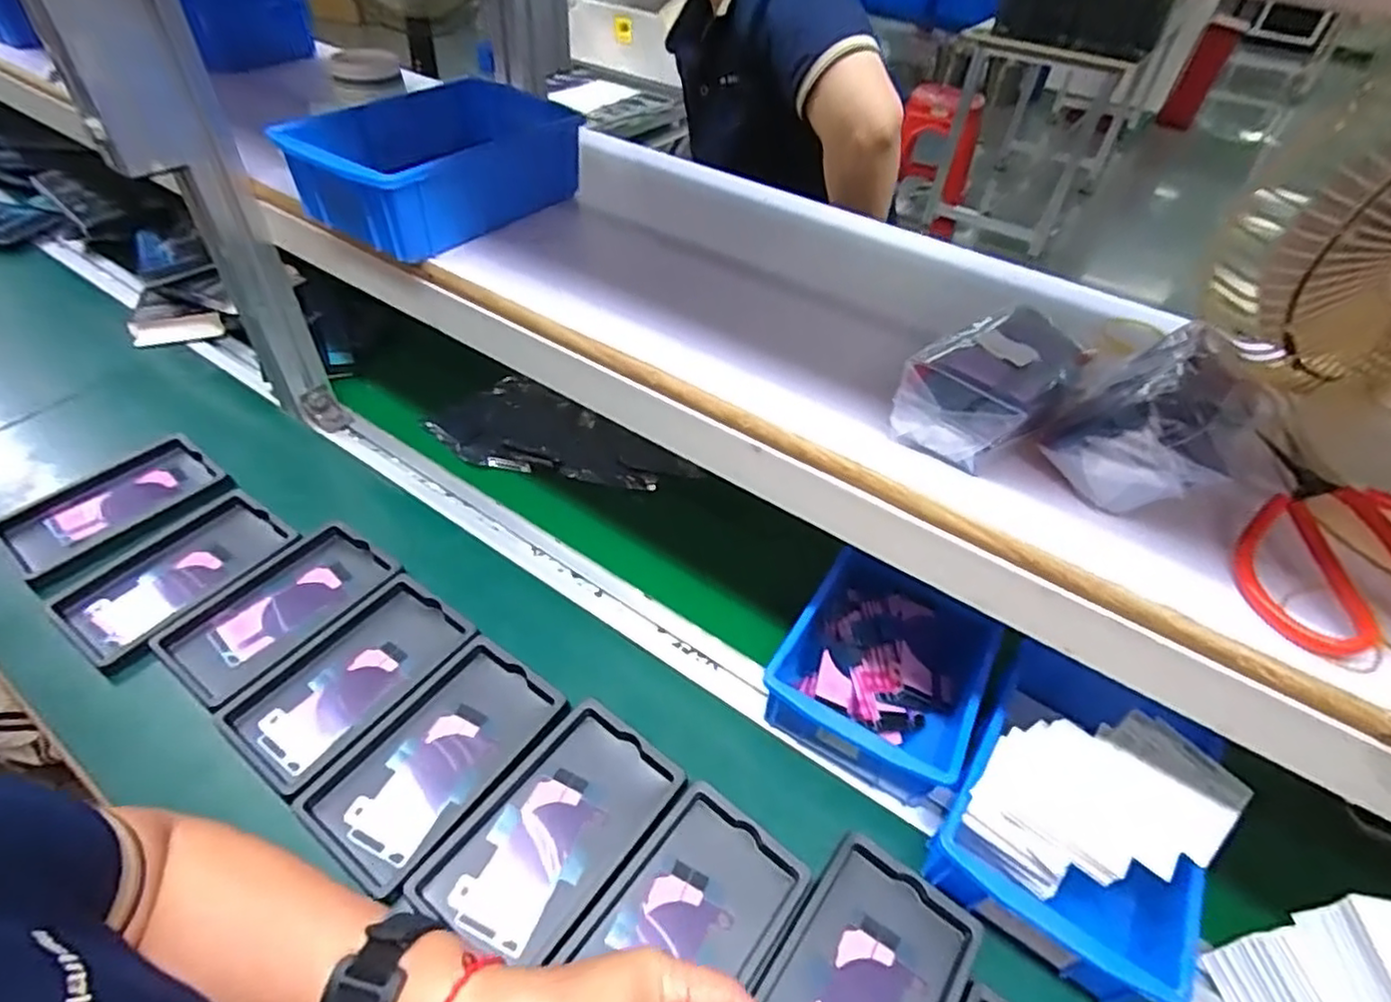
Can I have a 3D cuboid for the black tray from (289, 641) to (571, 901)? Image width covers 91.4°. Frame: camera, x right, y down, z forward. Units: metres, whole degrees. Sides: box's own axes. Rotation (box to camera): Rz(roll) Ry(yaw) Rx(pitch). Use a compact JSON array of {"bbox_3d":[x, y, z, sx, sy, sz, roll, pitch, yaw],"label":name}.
[{"bbox_3d":[-0.176,0.172,0.463,0.095,0.015,0.158,30,51,22],"label":"black tray"}]

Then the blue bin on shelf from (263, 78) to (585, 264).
[{"bbox_3d":[-0.201,-0.264,0.530,0.141,0.064,0.195,34,53,25],"label":"blue bin on shelf"}]

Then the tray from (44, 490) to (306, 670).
[{"bbox_3d":[-0.421,0.057,0.553,0.103,0.018,0.155,26,50,19],"label":"tray"}]

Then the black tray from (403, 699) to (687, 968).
[{"bbox_3d":[-0.089,0.213,0.436,0.090,0.022,0.153,31,52,23],"label":"black tray"}]

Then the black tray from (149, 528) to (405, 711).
[{"bbox_3d":[-0.327,0.082,0.536,0.091,0.011,0.157,27,51,20],"label":"black tray"}]

